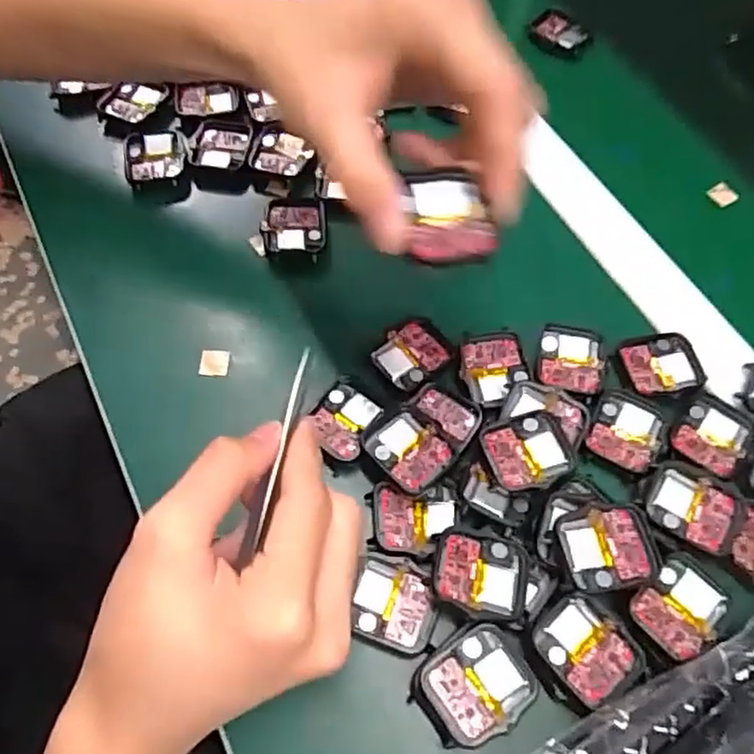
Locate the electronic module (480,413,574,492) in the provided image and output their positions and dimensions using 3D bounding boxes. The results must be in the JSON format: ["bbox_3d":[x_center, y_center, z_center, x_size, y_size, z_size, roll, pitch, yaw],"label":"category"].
[{"bbox_3d":[0.076,0.037,0.337,0.042,0.011,0.037,-15,62,-12],"label":"electronic module"}]

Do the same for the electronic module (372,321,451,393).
[{"bbox_3d":[0.020,-0.013,0.371,0.038,0.008,0.033,-34,68,-20],"label":"electronic module"}]

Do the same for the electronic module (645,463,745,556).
[{"bbox_3d":[0.153,0.064,0.323,0.043,0.006,0.039,22,61,9],"label":"electronic module"}]

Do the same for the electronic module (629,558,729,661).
[{"bbox_3d":[0.135,0.102,0.301,0.038,0.007,0.033,-38,69,-22],"label":"electronic module"}]

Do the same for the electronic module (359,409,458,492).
[{"bbox_3d":[0.016,0.036,0.334,0.034,0.004,0.040,-38,69,-22],"label":"electronic module"}]

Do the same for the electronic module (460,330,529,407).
[{"bbox_3d":[0.063,-0.004,0.363,0.035,0.011,0.041,-3,61,-5],"label":"electronic module"}]

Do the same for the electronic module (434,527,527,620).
[{"bbox_3d":[0.047,0.089,0.305,0.042,0.009,0.038,9,60,1],"label":"electronic module"}]

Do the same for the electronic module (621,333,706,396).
[{"bbox_3d":[0.158,-0.006,0.371,0.042,0.004,0.034,-11,62,-10],"label":"electronic module"}]

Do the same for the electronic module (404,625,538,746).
[{"bbox_3d":[0.042,0.130,0.285,0.047,0.009,0.040,-30,66,-19],"label":"electronic module"}]

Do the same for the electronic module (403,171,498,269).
[{"bbox_3d":[0.027,-0.061,0.259,0.032,0.006,0.040,-6,61,-7],"label":"electronic module"}]

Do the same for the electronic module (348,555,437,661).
[{"bbox_3d":[0.009,0.103,0.305,0.037,0.009,0.038,11,60,3],"label":"electronic module"}]

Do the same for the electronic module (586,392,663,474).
[{"bbox_3d":[0.129,0.029,0.352,0.035,0.005,0.039,28,62,12],"label":"electronic module"}]

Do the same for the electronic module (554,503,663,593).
[{"bbox_3d":[0.104,0.078,0.304,0.041,0.006,0.036,-8,61,-8],"label":"electronic module"}]

